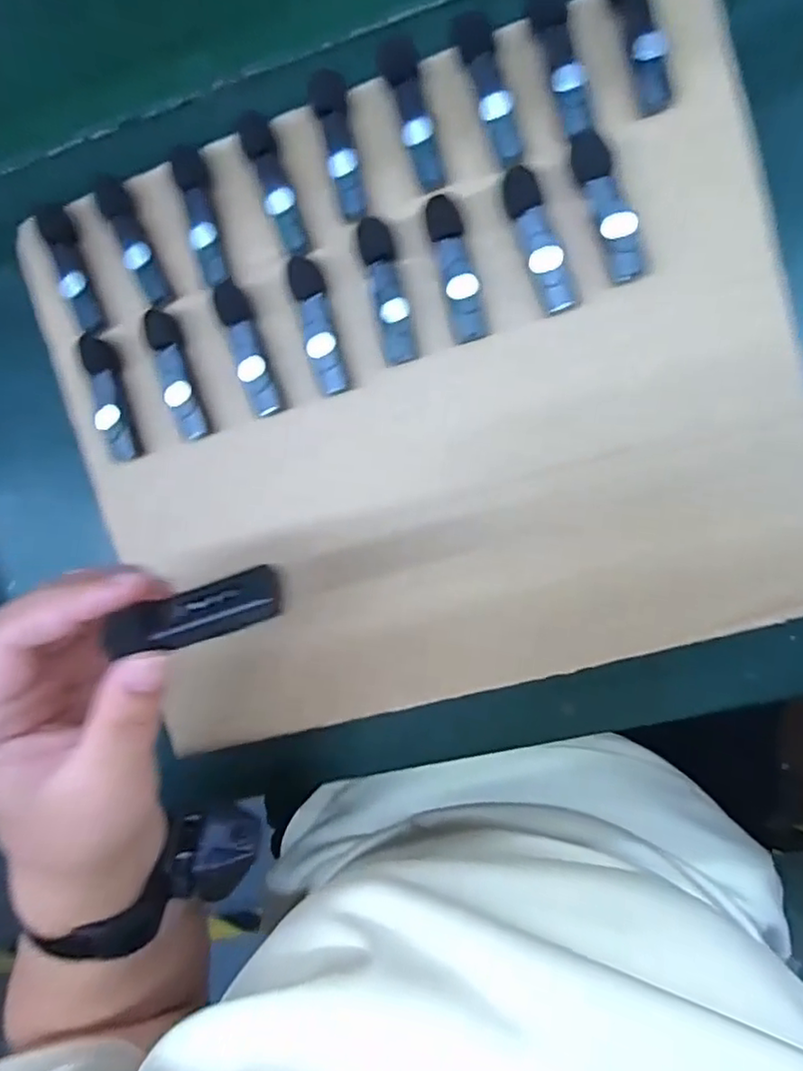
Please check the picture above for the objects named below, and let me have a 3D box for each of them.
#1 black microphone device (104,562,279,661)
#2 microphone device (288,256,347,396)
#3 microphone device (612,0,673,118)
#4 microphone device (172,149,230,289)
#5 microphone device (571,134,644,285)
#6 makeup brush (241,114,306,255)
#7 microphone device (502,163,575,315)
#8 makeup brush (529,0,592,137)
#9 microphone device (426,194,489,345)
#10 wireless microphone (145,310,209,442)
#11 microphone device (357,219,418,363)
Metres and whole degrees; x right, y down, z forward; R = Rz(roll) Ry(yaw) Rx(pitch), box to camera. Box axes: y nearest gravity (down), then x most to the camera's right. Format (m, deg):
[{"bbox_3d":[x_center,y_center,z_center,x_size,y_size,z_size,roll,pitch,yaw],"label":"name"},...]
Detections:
[{"bbox_3d":[-0.064,0.025,0.197,0.057,0.005,0.016,-18,94,8],"label":"black microphone device"},{"bbox_3d":[-0.040,-0.101,0.304,0.014,0.008,0.066,-16,90,10],"label":"microphone device"},{"bbox_3d":[0.103,-0.217,0.272,0.016,0.011,0.065,-14,90,10],"label":"microphone device"},{"bbox_3d":[-0.097,-0.157,0.305,0.013,0.010,0.066,-13,91,10],"label":"microphone device"},{"bbox_3d":[0.092,-0.146,0.280,0.016,0.012,0.066,-19,90,10],"label":"microphone device"},{"bbox_3d":[-0.061,-0.169,0.300,0.014,0.007,0.065,-18,90,10],"label":"makeup brush"},{"bbox_3d":[0.062,-0.133,0.284,0.016,0.013,0.064,-18,90,10],"label":"microphone device"},{"bbox_3d":[0.070,-0.210,0.277,0.016,0.008,0.063,-12,91,10],"label":"makeup brush"},{"bbox_3d":[0.025,-0.123,0.292,0.015,0.009,0.064,-15,90,10],"label":"microphone device"},{"bbox_3d":[-0.114,-0.081,0.317,0.014,0.012,0.065,-16,90,10],"label":"wireless microphone"},{"bbox_3d":[-0.006,-0.115,0.297,0.015,0.011,0.066,-12,91,10],"label":"microphone device"}]

